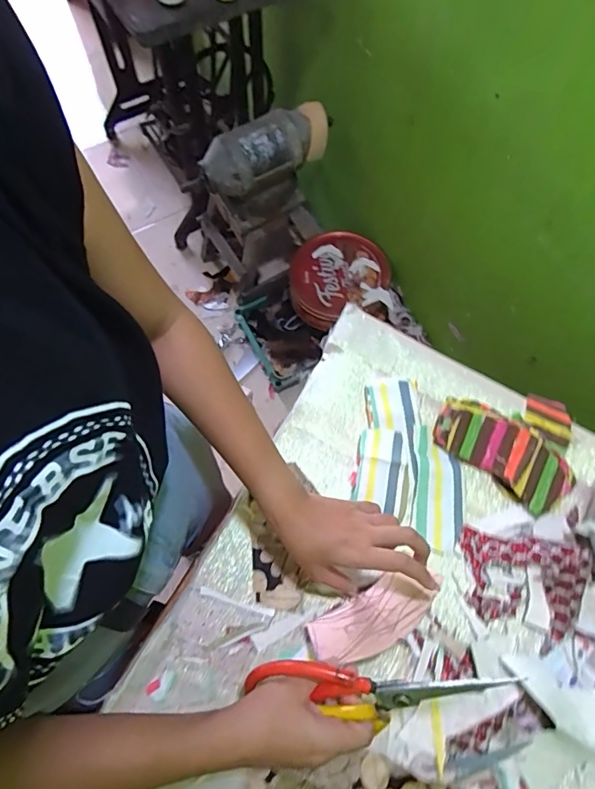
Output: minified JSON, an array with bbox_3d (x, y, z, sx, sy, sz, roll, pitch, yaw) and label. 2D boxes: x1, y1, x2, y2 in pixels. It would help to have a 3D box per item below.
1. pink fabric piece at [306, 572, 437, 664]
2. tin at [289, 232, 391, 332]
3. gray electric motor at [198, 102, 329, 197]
[{"bbox_3d":[0.068,0.208,0.443,0.112,0.008,0.053,-27,40,-15],"label":"pink fabric piece"},{"bbox_3d":[0.098,-0.317,1.271,0.254,0.066,0.231,1,70,-2],"label":"tin"},{"bbox_3d":[-0.061,-0.523,1.023,0.282,0.106,0.102,-28,73,-11],"label":"gray electric motor"}]

